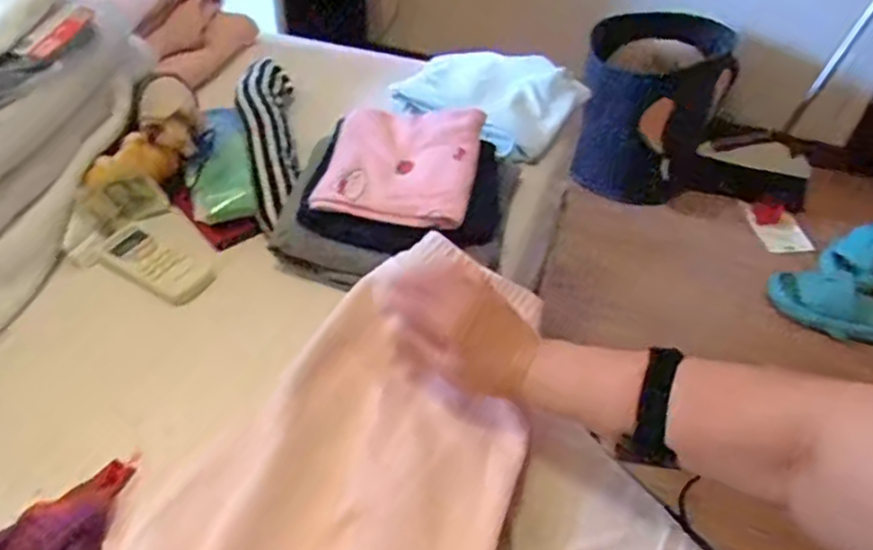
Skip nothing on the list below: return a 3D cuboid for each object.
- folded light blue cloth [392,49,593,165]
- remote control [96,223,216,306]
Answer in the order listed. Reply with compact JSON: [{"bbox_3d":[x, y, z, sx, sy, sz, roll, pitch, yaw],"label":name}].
[{"bbox_3d":[0.062,-0.248,0.920,0.234,0.047,0.188,26,50,20],"label":"folded light blue cloth"},{"bbox_3d":[-0.291,-0.015,0.698,0.121,0.020,0.058,31,51,24],"label":"remote control"}]

